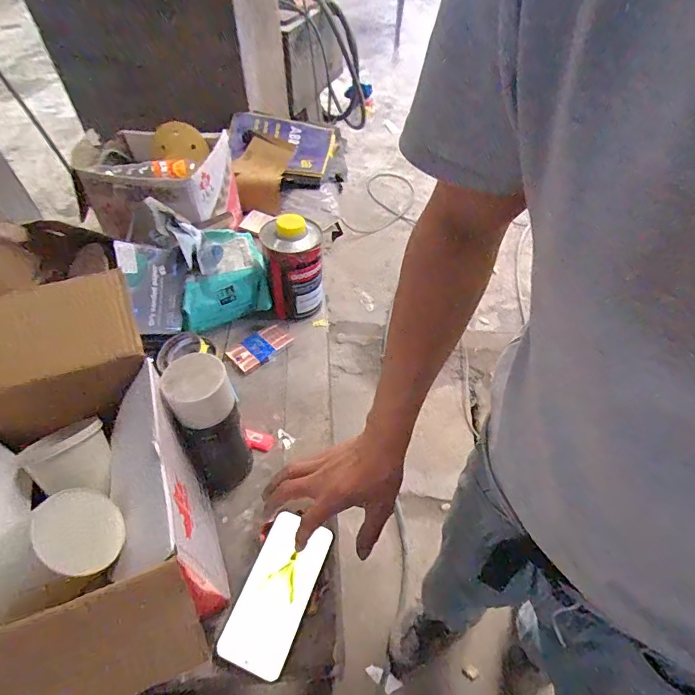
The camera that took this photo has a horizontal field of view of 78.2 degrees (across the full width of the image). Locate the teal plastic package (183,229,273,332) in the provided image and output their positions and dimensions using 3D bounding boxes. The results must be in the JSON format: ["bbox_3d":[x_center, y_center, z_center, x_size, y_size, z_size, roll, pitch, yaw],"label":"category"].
[{"bbox_3d":[-0.213,-0.124,0.734,0.141,0.099,0.148,-12,52,-11],"label":"teal plastic package"}]

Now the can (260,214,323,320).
[{"bbox_3d":[-0.089,-0.133,0.725,0.090,0.163,0.087,1,51,-1],"label":"can"}]

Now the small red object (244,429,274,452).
[{"bbox_3d":[-0.126,0.132,0.603,0.040,0.014,0.025,8,51,5],"label":"small red object"}]

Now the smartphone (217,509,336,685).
[{"bbox_3d":[-0.076,0.264,0.467,0.074,0.009,0.149,18,52,13],"label":"smartphone"}]

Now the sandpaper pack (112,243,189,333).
[{"bbox_3d":[-0.291,-0.086,0.636,0.014,0.128,0.107,19,17,36],"label":"sandpaper pack"}]

